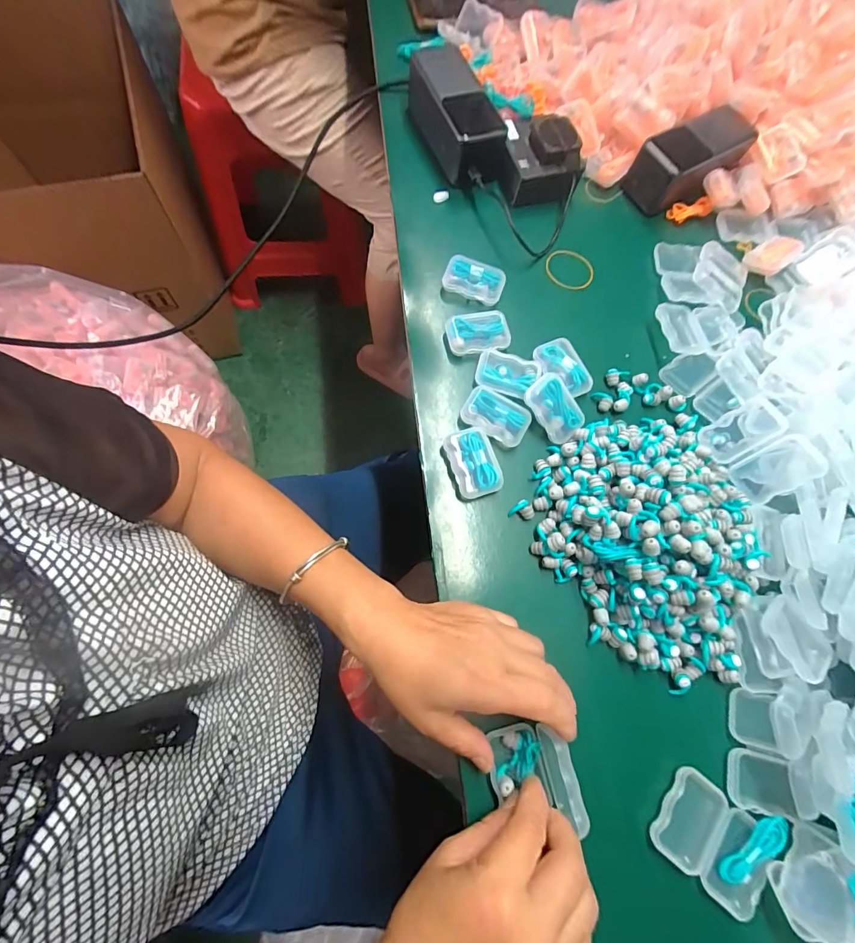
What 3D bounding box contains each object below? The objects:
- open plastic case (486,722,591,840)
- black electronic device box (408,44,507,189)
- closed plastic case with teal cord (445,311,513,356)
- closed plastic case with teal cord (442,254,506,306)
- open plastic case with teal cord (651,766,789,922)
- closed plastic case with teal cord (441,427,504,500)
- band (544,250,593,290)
[{"bbox_3d":[0.067,0.192,0.266,0.048,0.044,0.052,-3,72,-2],"label":"open plastic case"},{"bbox_3d":[0.028,-0.357,0.426,0.056,0.054,0.151,-16,75,-11],"label":"black electronic device box"},{"bbox_3d":[0.044,-0.123,0.372,0.053,0.016,0.038,-8,74,-9],"label":"closed plastic case with teal cord"},{"bbox_3d":[0.042,-0.176,0.387,0.055,0.014,0.032,19,71,0],"label":"closed plastic case with teal cord"},{"bbox_3d":[0.192,0.245,0.282,0.076,0.014,0.061,34,72,4],"label":"open plastic case with teal cord"},{"bbox_3d":[0.037,-0.007,0.335,0.037,0.013,0.054,-15,75,-11],"label":"closed plastic case with teal cord"},{"bbox_3d":[0.141,-0.201,0.416,0.049,0.004,0.040,18,83,-1],"label":"band"}]

